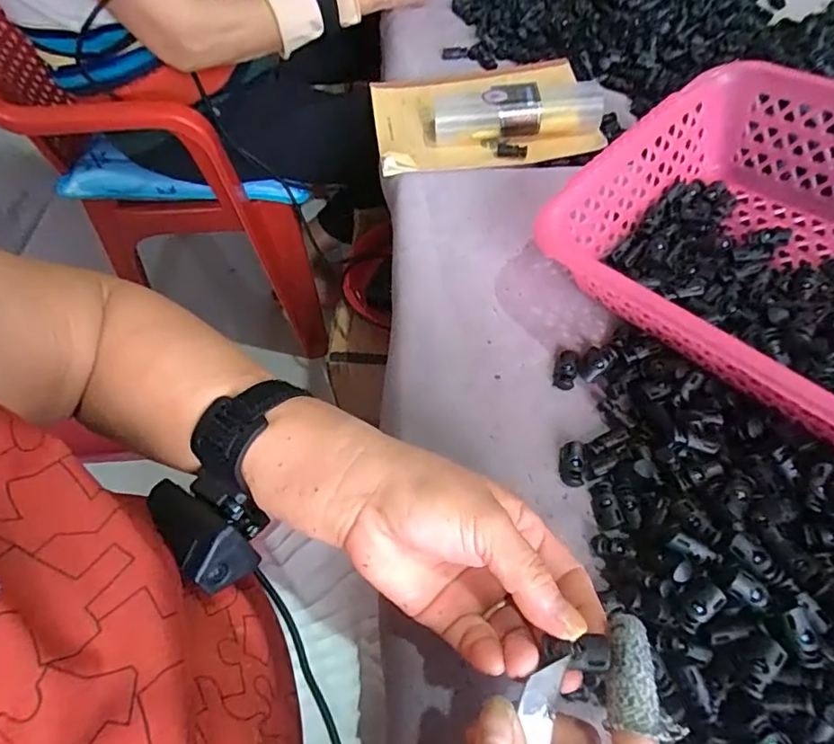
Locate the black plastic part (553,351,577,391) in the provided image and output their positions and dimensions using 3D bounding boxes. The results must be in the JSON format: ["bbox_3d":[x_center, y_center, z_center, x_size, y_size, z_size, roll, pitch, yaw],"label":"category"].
[{"bbox_3d":[0.103,-0.001,0.378,0.014,0.010,0.026,14,62,10],"label":"black plastic part"}]

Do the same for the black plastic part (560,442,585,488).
[{"bbox_3d":[0.098,0.058,0.342,0.014,0.013,0.027,2,60,4],"label":"black plastic part"}]

